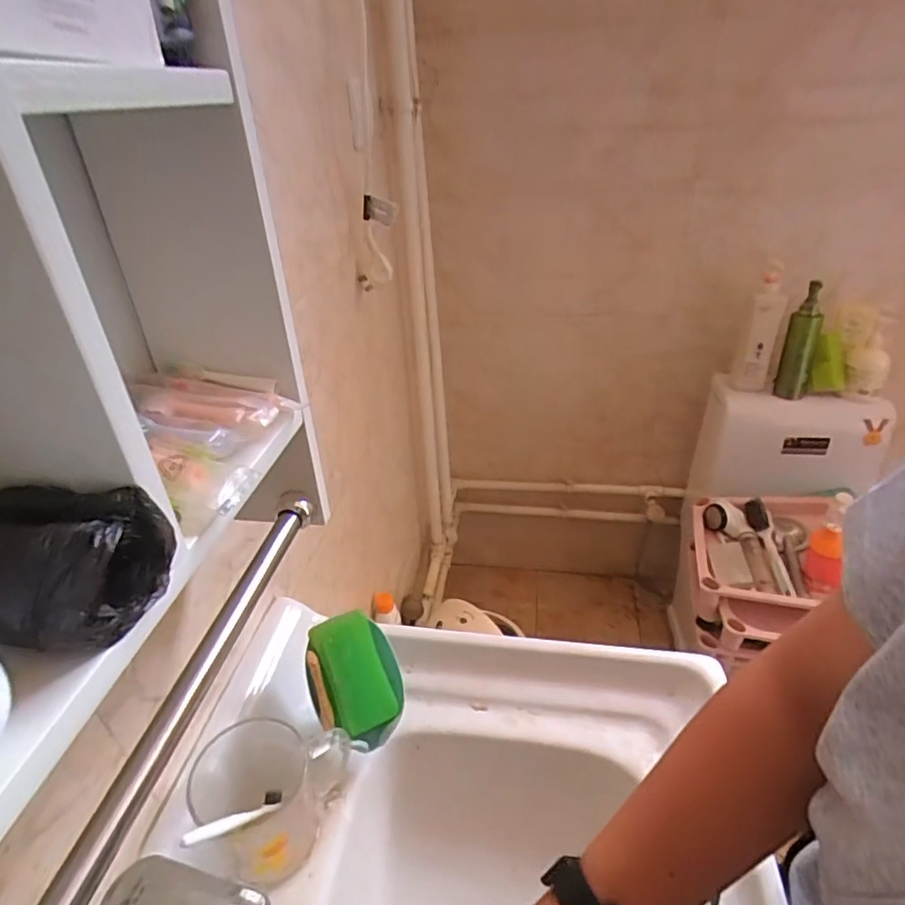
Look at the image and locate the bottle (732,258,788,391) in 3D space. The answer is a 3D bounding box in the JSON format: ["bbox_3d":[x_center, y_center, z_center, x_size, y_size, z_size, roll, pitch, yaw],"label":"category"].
[{"bbox_3d":[0.667,-0.260,1.229,0.072,0.253,0.071,15,38,26],"label":"bottle"}]

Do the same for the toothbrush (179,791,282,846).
[{"bbox_3d":[-0.155,0.268,0.421,0.013,0.168,0.014,0,65,0],"label":"toothbrush"}]

